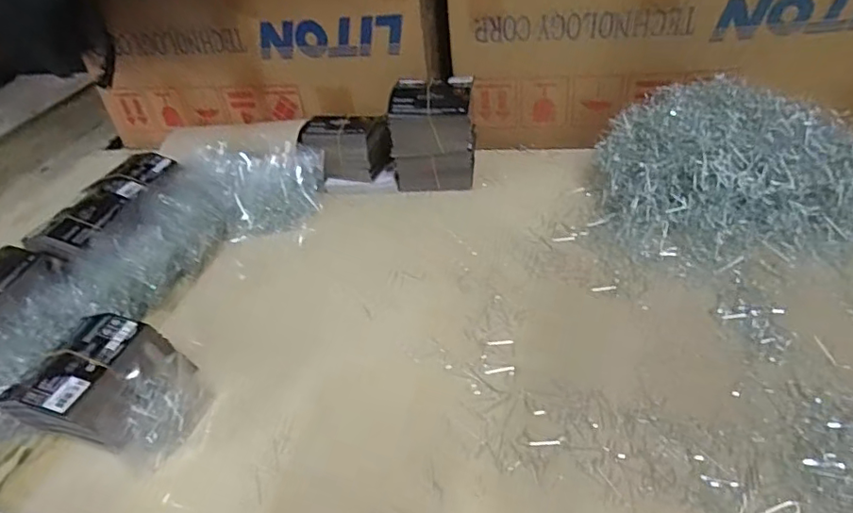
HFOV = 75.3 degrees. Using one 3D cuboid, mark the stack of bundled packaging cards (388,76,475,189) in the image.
[{"bbox_3d":[0.011,-0.155,0.735,0.109,0.144,0.076,0,38,8],"label":"stack of bundled packaging cards"}]

